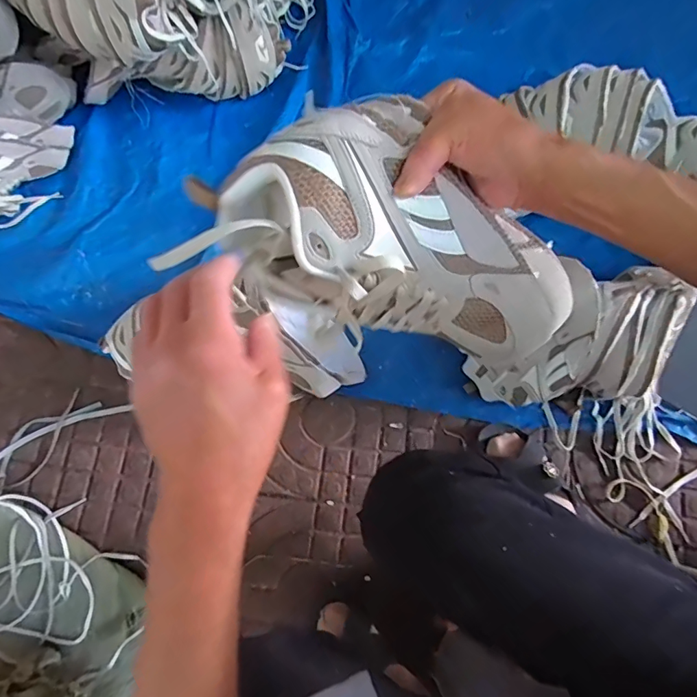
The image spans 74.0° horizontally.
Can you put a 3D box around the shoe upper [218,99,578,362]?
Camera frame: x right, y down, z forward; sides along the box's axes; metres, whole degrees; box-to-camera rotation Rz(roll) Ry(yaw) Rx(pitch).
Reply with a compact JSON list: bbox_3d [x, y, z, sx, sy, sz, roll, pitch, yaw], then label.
[{"bbox_3d":[0.045,-0.065,0.311,0.241,0.075,0.126,19,75,-18],"label":"shoe upper"}]

